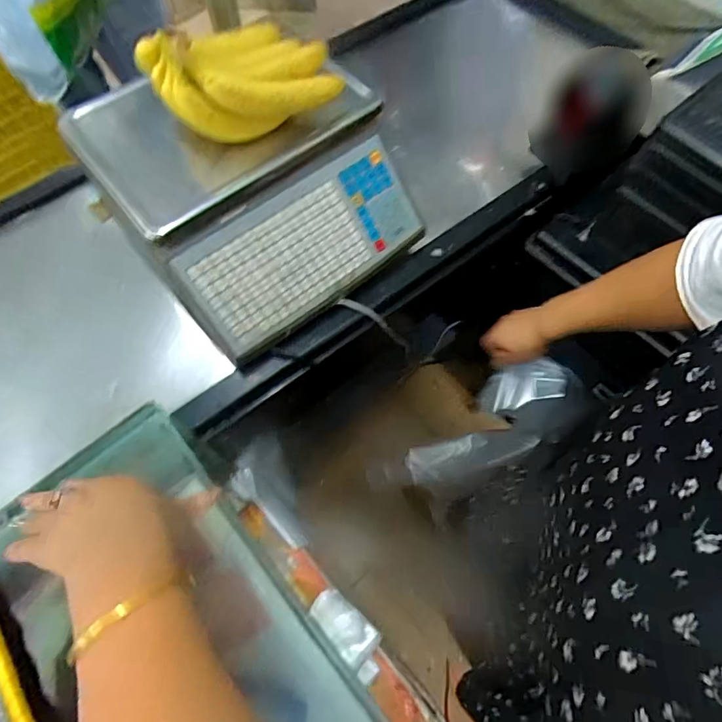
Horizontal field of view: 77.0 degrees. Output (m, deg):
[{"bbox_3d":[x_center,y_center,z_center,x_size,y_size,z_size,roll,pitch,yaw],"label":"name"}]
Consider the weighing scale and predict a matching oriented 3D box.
[{"bbox_3d":[-0.143,-0.236,0.587,0.324,0.153,0.340,-37,69,-13],"label":"weighing scale"}]

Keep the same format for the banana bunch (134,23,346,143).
[{"bbox_3d":[-0.134,-0.330,0.504,0.196,0.093,0.130,-24,66,-8],"label":"banana bunch"}]

